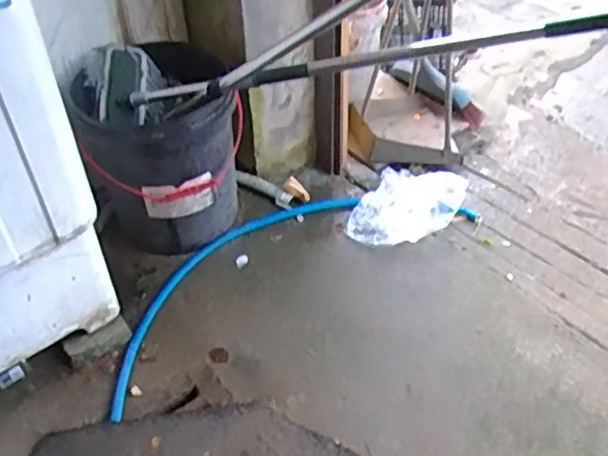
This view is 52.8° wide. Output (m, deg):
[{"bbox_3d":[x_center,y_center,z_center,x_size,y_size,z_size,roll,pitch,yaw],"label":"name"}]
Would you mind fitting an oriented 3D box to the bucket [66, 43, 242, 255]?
[{"bbox_3d":[-0.317,-0.157,1.317,0.297,0.402,0.306,-1,42,1],"label":"bucket"}]

